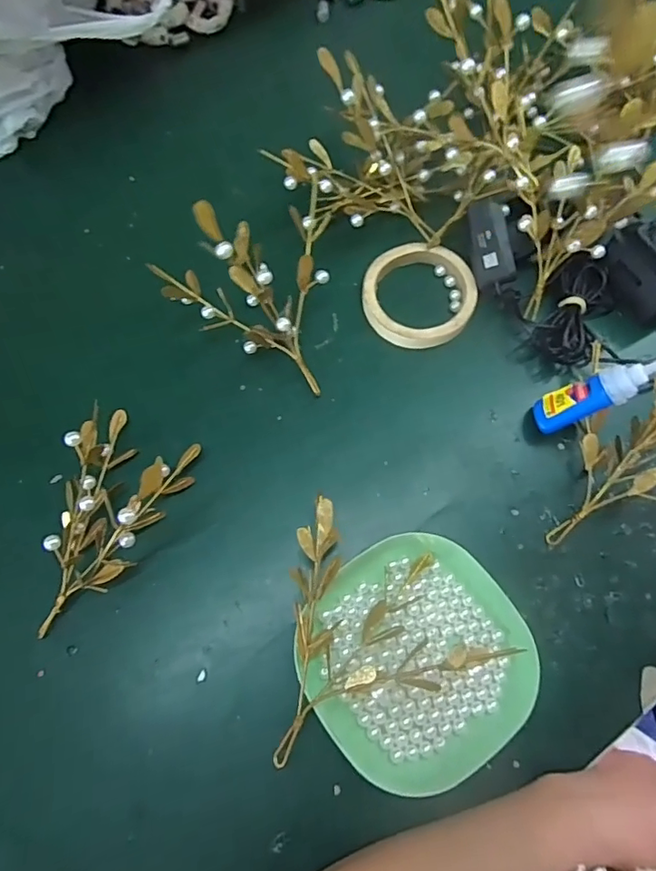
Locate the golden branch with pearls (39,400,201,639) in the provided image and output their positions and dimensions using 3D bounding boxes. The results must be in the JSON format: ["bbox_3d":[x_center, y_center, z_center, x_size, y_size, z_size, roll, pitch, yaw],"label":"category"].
[{"bbox_3d":[-0.156,0.064,0.376,0.080,0.076,0.163,19,72,6],"label":"golden branch with pearls"}]

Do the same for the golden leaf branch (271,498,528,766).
[{"bbox_3d":[0.022,0.112,0.338,0.169,0.101,0.133,-22,72,-8],"label":"golden leaf branch"}]

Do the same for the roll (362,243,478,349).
[{"bbox_3d":[0.080,-0.122,0.465,0.097,0.016,0.094,0,71,0],"label":"roll"}]

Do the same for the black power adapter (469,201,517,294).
[{"bbox_3d":[0.141,-0.165,0.455,0.031,0.018,0.075,-9,89,-4],"label":"black power adapter"}]

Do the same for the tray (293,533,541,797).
[{"bbox_3d":[0.059,0.150,0.361,0.140,0.028,0.144,-35,74,-12],"label":"tray"}]

